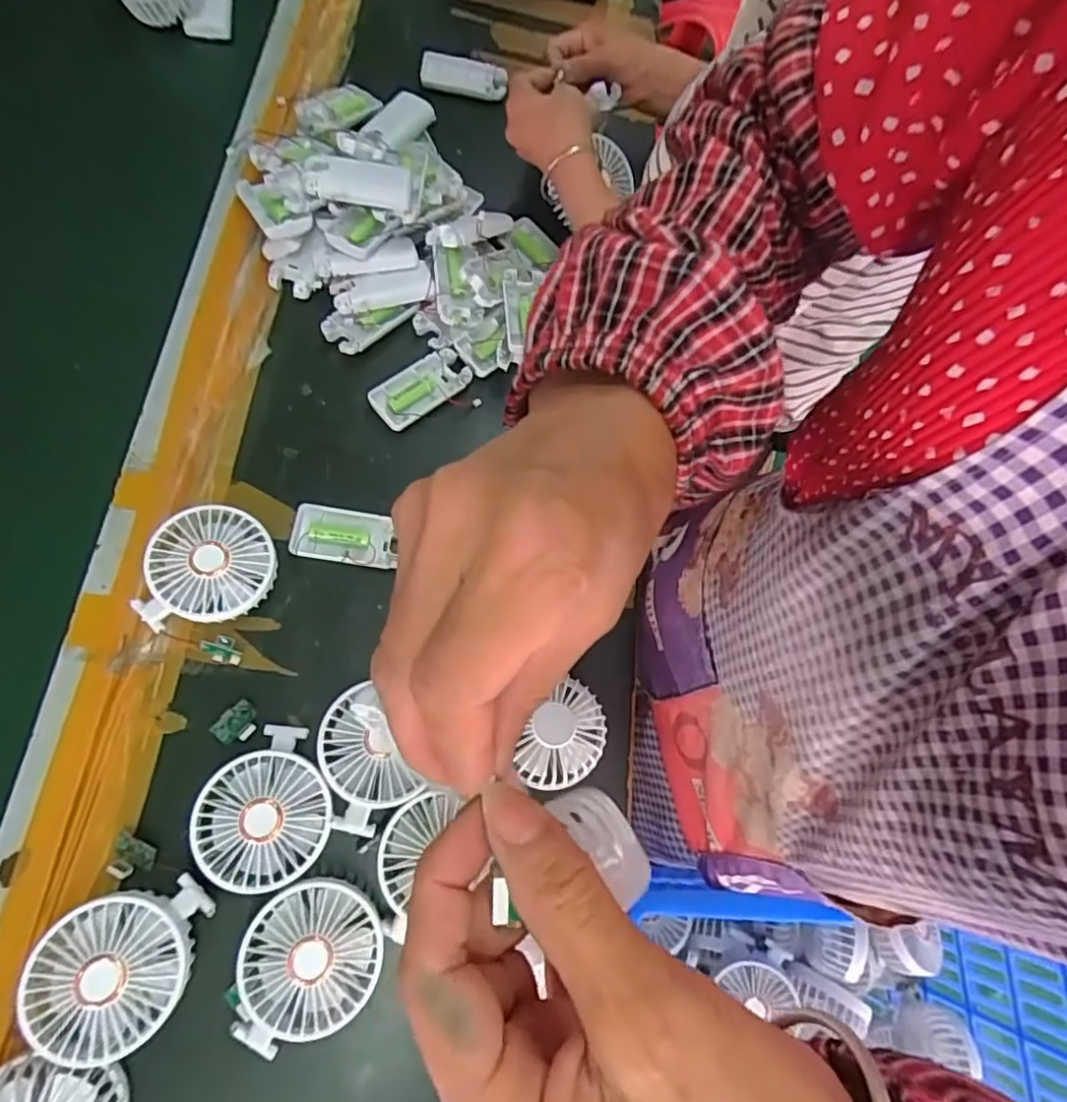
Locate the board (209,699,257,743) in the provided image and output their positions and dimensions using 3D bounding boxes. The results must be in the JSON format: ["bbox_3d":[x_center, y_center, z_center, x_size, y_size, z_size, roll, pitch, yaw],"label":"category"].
[{"bbox_3d":[-0.219,0.129,0.457,0.026,0.012,0.030,39,77,9],"label":"board"}]

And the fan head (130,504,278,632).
[{"bbox_3d":[-0.247,0.012,0.474,0.090,0.034,0.088,7,72,-13],"label":"fan head"}]

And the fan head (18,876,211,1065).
[{"bbox_3d":[-0.258,0.255,0.379,0.086,0.027,0.092,14,61,-17],"label":"fan head"}]

